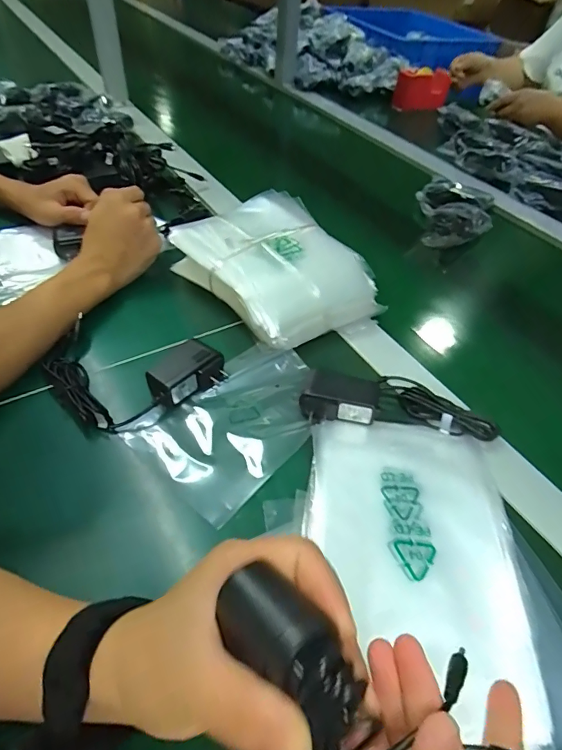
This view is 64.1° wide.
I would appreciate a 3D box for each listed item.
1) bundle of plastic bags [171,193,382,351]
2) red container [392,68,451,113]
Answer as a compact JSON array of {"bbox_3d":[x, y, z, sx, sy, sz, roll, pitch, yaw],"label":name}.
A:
[{"bbox_3d":[-0.016,-0.133,0.540,0.180,0.073,0.222,-25,54,-26],"label":"bundle of plastic bags"},{"bbox_3d":[0.350,-0.704,1.115,0.132,0.082,0.061,13,47,6],"label":"red container"}]

